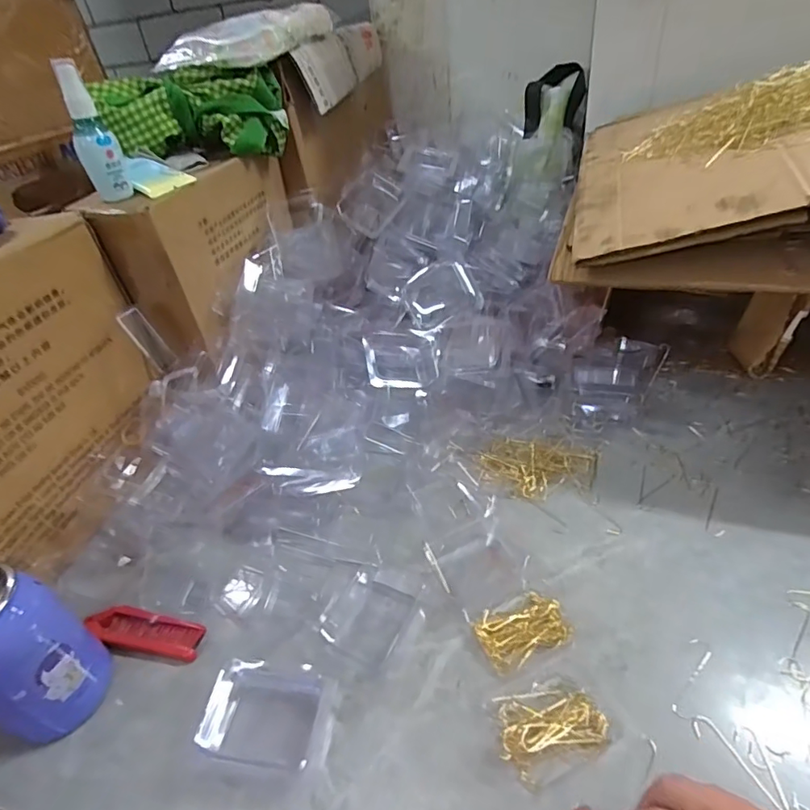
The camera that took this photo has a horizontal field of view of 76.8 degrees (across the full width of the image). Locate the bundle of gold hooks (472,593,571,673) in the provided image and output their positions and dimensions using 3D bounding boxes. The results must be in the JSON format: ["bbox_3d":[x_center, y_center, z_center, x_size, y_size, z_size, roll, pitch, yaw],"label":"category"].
[{"bbox_3d":[0.091,0.174,0.394,0.067,0.013,0.041,-21,41,-18],"label":"bundle of gold hooks"}]

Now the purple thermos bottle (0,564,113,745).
[{"bbox_3d":[-0.265,0.175,0.358,0.064,0.146,0.059,-32,45,-30],"label":"purple thermos bottle"}]

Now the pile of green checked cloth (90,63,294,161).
[{"bbox_3d":[-0.252,-0.347,0.616,0.209,0.086,0.070,-11,38,-3],"label":"pile of green checked cloth"}]

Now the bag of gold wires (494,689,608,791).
[{"bbox_3d":[0.098,0.216,0.341,0.072,0.013,0.049,-8,38,-3],"label":"bag of gold wires"}]

